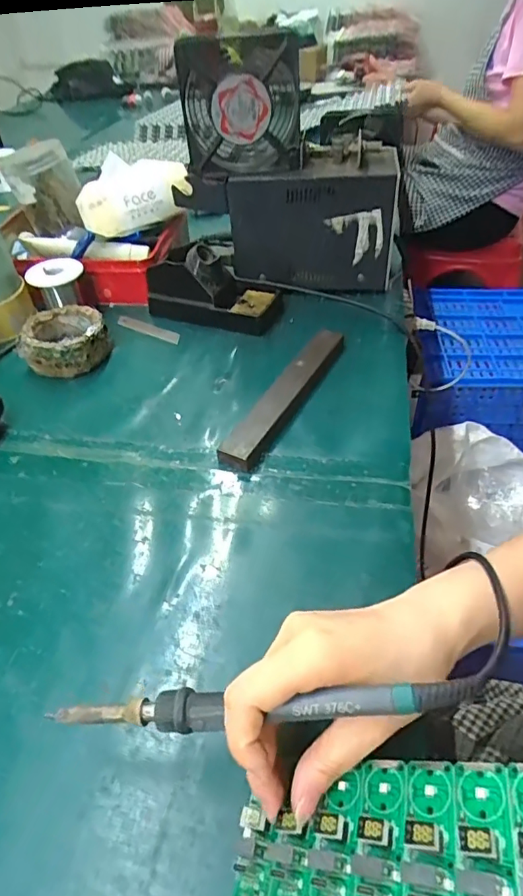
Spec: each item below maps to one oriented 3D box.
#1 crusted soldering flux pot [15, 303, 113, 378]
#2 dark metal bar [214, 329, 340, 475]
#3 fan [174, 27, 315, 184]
[{"bbox_3d":[-0.215,-0.117,0.556,0.091,0.044,0.083,-2,44,2],"label":"crusted soldering flux pot"},{"bbox_3d":[0.026,-0.055,0.494,0.034,0.016,0.211,20,49,22],"label":"dark metal bar"},{"bbox_3d":[-0.020,-0.341,0.514,0.120,0.129,0.035,-1,58,0],"label":"fan"}]

